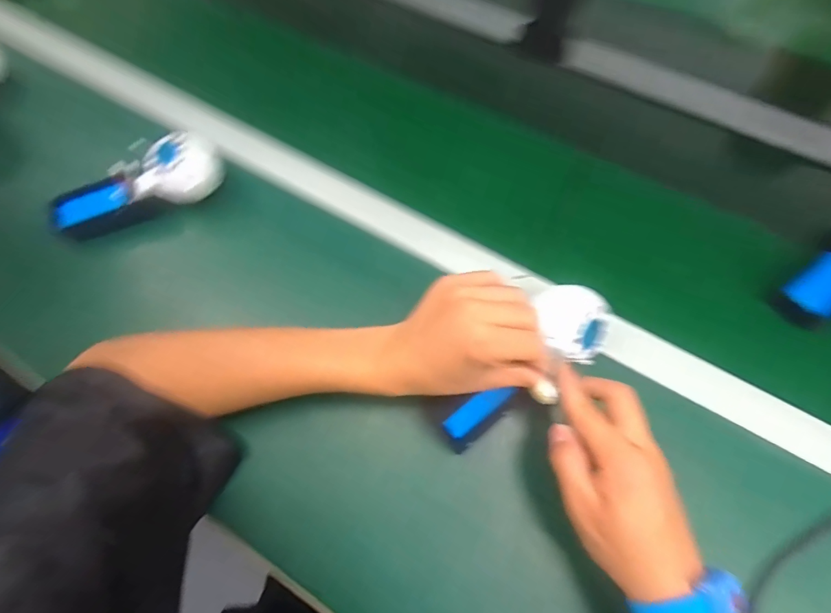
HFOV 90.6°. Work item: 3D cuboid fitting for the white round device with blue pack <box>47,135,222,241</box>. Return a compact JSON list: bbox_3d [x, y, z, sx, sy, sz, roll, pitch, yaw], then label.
[{"bbox_3d":[-0.288,-0.123,0.430,0.179,0.053,0.048,-21,69,5],"label":"white round device with blue pack"}]

